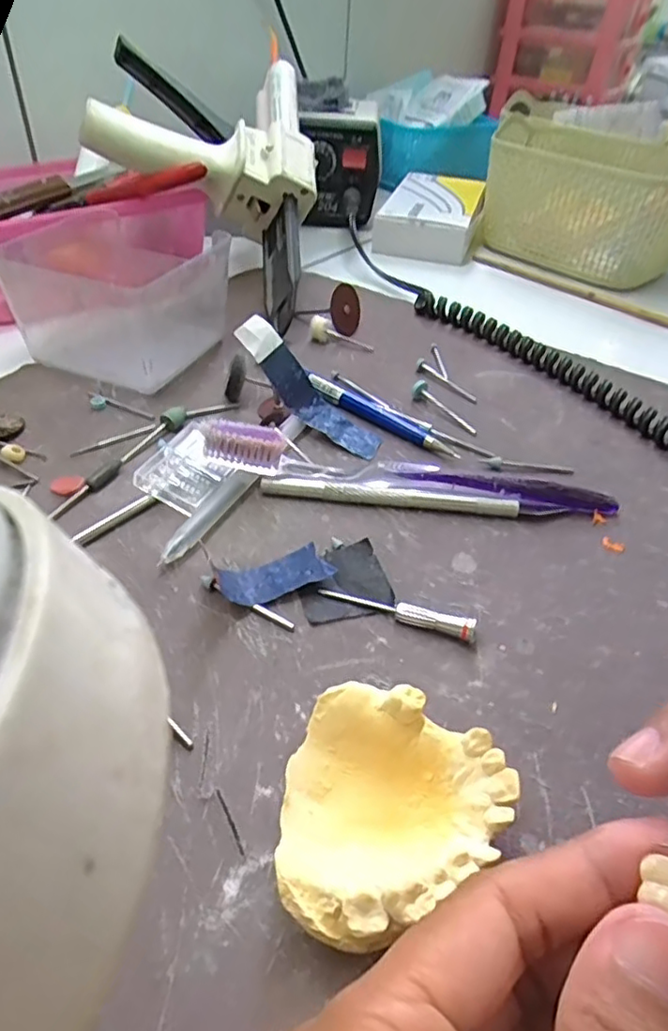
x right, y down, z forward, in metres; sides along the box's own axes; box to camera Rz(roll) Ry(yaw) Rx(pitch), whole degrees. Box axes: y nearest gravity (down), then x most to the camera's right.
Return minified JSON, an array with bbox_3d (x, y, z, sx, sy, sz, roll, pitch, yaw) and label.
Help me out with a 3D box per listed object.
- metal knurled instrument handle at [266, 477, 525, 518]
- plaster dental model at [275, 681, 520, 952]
[{"bbox_3d":[0.025,-0.009,0.276,0.113,0.008,0.008,6,43,1],"label":"metal knurled instrument handle"},{"bbox_3d":[0.012,0.081,0.166,0.056,0.024,0.062,26,47,21],"label":"plaster dental model"}]

